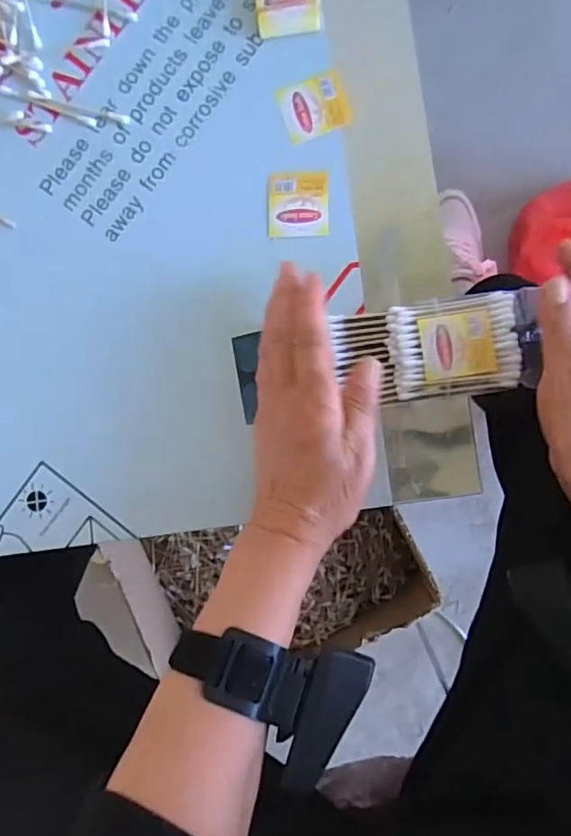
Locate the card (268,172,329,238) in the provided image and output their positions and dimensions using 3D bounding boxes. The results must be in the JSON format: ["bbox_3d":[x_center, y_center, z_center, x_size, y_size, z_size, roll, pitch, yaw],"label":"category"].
[{"bbox_3d":[0.009,-0.142,0.373,0.039,0.004,0.043,-1,87,5],"label":"card"}]

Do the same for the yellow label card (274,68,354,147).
[{"bbox_3d":[0.020,-0.209,0.376,0.043,0.004,0.040,-18,86,4],"label":"yellow label card"}]

